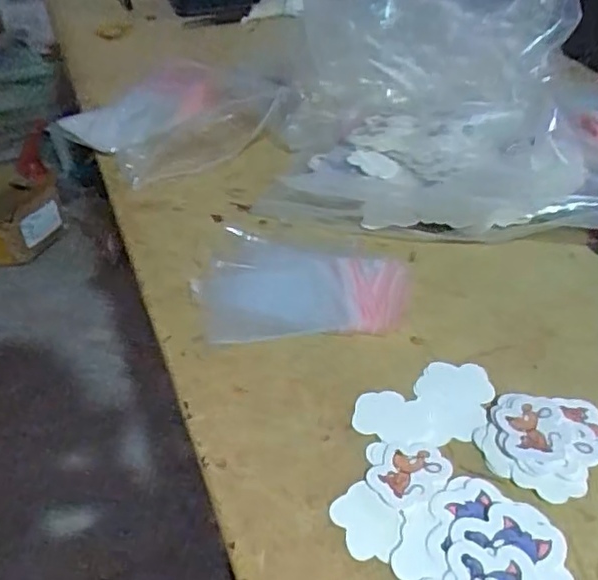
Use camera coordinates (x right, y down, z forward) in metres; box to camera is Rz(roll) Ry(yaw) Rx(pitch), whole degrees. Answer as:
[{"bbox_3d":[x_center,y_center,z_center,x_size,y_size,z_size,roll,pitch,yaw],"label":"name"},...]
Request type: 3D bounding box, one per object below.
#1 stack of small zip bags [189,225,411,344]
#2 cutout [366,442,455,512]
[{"bbox_3d":[0.001,0.001,0.406,0.134,0.013,0.096,7,40,14],"label":"stack of small zip bags"},{"bbox_3d":[0.055,0.090,0.308,0.032,0.004,0.039,27,48,33],"label":"cutout"}]

